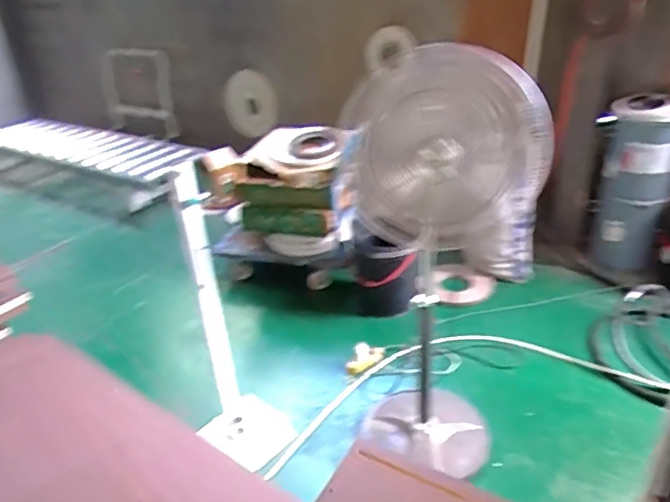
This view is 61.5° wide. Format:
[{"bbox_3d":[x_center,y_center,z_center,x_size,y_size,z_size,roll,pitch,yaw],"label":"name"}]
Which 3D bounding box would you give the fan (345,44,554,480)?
[{"bbox_3d":[0.310,0.086,1.603,0.363,1.179,0.315,15,35,30],"label":"fan"}]

